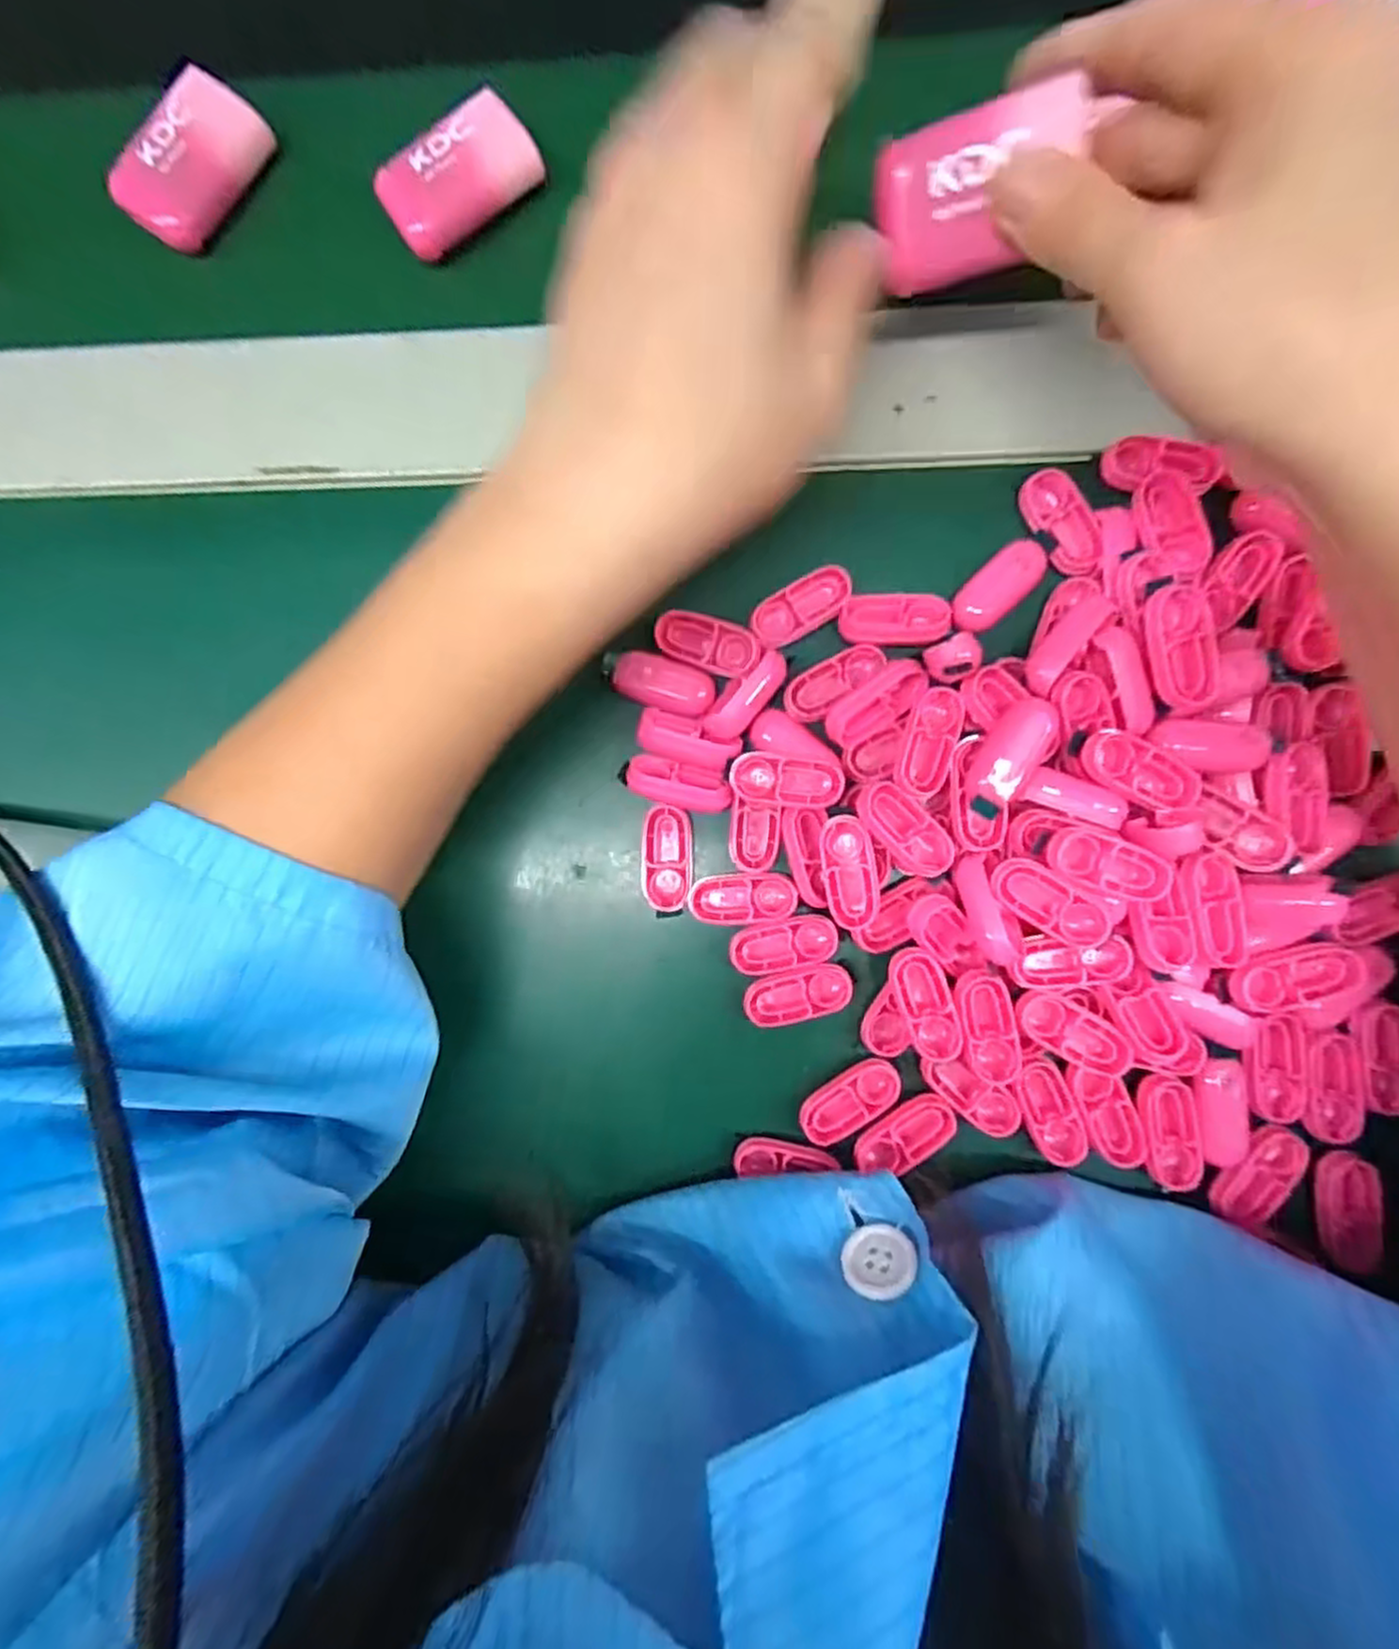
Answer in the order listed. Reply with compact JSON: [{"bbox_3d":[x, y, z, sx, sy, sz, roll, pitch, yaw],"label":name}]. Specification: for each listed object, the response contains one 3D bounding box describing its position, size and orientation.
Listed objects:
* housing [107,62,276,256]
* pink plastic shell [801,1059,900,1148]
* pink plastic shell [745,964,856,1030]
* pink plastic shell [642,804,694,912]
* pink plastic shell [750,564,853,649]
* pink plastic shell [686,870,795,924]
[{"bbox_3d":[-0.174,-0.226,0.256,0.031,0.013,0.053,35,91,3],"label":"housing"},{"bbox_3d":[0.048,0.087,0.239,0.034,0.008,0.015,-33,88,2],"label":"pink plastic shell"},{"bbox_3d":[0.032,0.054,0.239,0.034,0.004,0.016,-18,88,2],"label":"pink plastic shell"},{"bbox_3d":[-0.010,0.011,0.241,0.016,0.004,0.033,0,89,3],"label":"pink plastic shell"},{"bbox_3d":[0.033,-0.070,0.241,0.034,0.005,0.015,-32,88,2],"label":"pink plastic shell"},{"bbox_3d":[0.014,0.024,0.242,0.034,0.005,0.016,-6,89,3],"label":"pink plastic shell"}]

